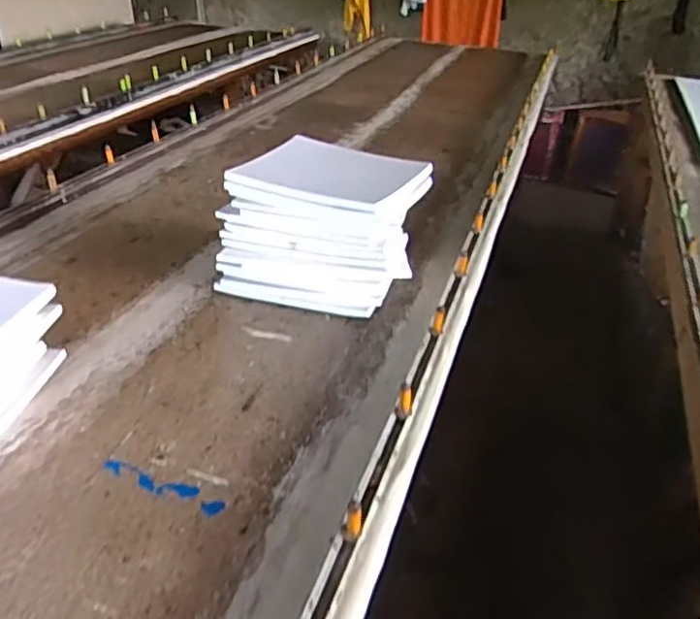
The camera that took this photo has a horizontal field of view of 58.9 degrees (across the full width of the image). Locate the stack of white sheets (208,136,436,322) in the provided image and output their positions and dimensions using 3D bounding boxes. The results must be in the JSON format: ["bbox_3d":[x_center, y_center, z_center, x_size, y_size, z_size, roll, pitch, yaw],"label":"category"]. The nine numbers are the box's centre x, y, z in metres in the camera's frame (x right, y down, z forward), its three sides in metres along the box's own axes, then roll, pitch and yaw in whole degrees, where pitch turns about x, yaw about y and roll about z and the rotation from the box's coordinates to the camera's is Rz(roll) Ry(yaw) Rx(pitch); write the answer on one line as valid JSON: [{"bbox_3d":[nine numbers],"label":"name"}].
[{"bbox_3d":[-0.040,-0.142,1.046,0.314,0.207,0.245,11,34,12],"label":"stack of white sheets"}]

